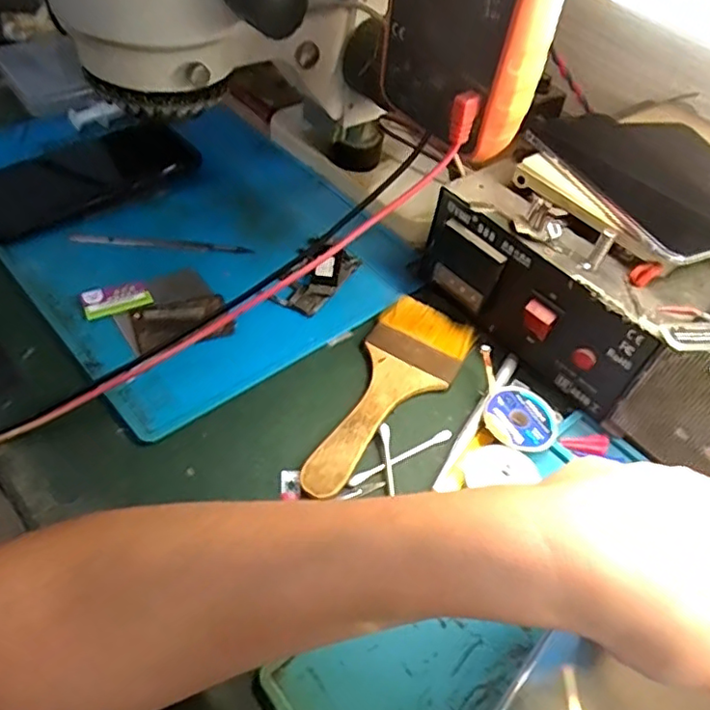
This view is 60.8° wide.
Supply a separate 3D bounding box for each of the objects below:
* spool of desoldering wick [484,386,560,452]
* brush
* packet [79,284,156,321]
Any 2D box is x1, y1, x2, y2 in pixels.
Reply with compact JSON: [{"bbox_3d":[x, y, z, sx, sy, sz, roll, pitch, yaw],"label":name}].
[{"bbox_3d":[0.101,0.039,0.366,0.042,0.010,0.043,3,49,-4],"label":"spool of desoldering wick"},{"bbox_3d":[0.019,0.023,0.372,0.061,0.008,0.159,25,51,15],"label":"brush"},{"bbox_3d":[-0.158,-0.037,0.401,0.042,0.009,0.022,-23,55,-24],"label":"packet"}]

